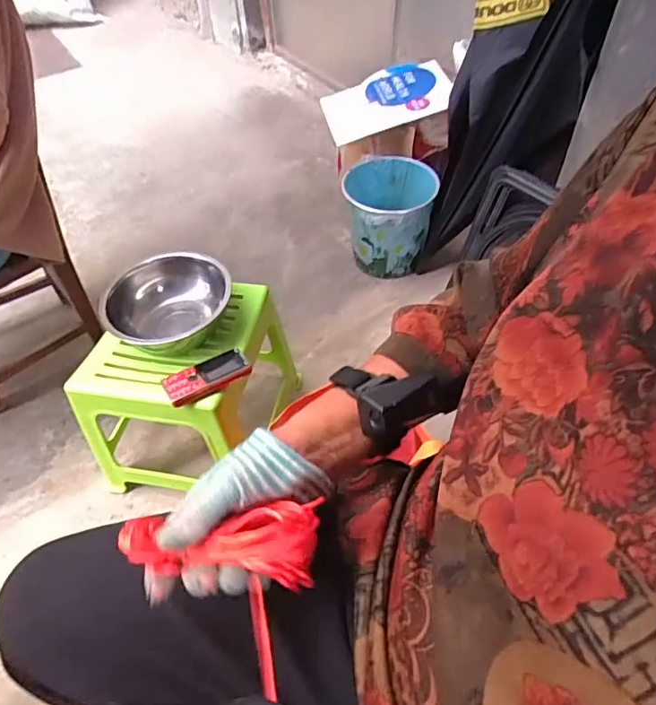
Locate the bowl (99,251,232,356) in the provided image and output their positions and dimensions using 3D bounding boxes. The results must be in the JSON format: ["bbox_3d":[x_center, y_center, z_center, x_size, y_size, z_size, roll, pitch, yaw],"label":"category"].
[{"bbox_3d":[-0.251,-0.072,0.856,0.171,0.090,0.196,24,55,20],"label":"bowl"}]

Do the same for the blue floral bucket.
[{"bbox_3d":[0.146,-0.313,1.282,0.198,0.257,0.185,-1,50,1],"label":"blue floral bucket"}]

